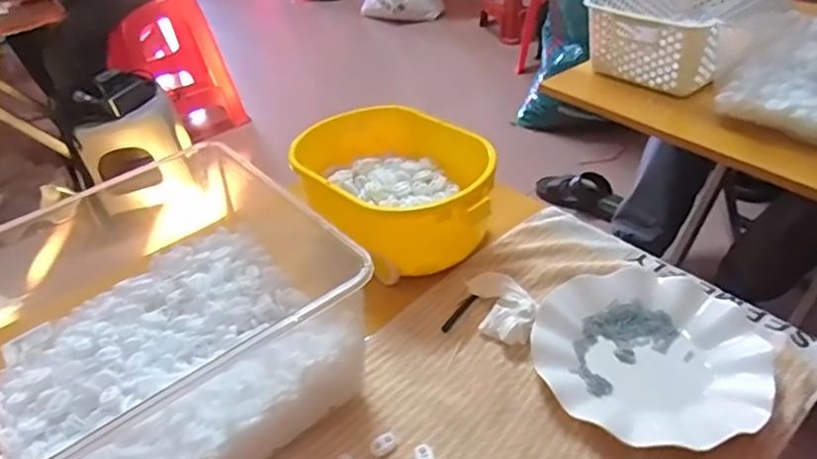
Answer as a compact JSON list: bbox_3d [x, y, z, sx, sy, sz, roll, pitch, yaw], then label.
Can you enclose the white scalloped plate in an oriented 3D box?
[{"bbox_3d":[0.205,0.101,0.506,0.191,0.023,0.169,-17,40,-11],"label":"white scalloped plate"}]

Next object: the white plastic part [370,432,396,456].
[{"bbox_3d":[-0.019,0.170,0.470,0.021,0.010,0.013,-24,42,-20],"label":"white plastic part"}]

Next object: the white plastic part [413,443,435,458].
[{"bbox_3d":[0.012,0.174,0.457,0.014,0.007,0.024,-18,40,-12],"label":"white plastic part"}]

